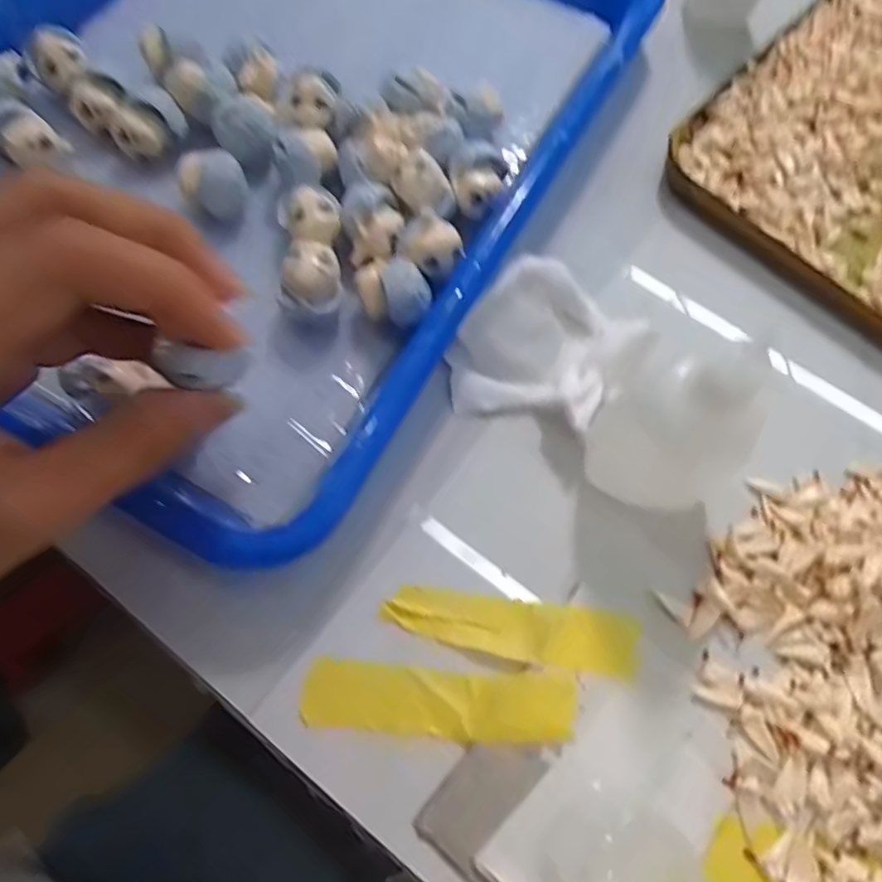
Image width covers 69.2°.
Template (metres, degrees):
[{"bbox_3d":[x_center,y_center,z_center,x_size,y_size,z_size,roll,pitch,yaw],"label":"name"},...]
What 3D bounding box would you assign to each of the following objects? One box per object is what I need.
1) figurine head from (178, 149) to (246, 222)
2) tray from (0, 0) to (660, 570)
[{"bbox_3d":[-0.087,-0.099,0.244,0.022,0.017,0.018,-16,70,-8],"label":"figurine head"},{"bbox_3d":[-0.071,-0.148,0.269,0.250,0.039,0.346,28,70,9],"label":"tray"}]

